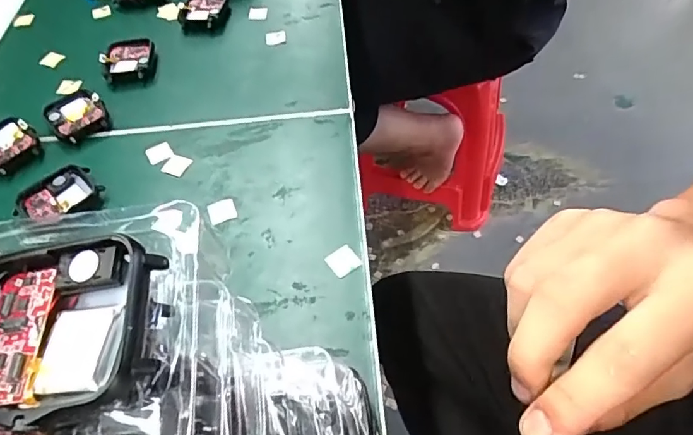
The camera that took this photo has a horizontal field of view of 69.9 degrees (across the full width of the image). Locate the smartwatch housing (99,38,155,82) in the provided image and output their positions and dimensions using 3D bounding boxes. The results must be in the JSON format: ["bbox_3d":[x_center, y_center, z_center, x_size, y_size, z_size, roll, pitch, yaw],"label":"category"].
[{"bbox_3d":[-0.174,-0.125,0.394,0.037,0.014,0.045,-7,54,0],"label":"smartwatch housing"}]

